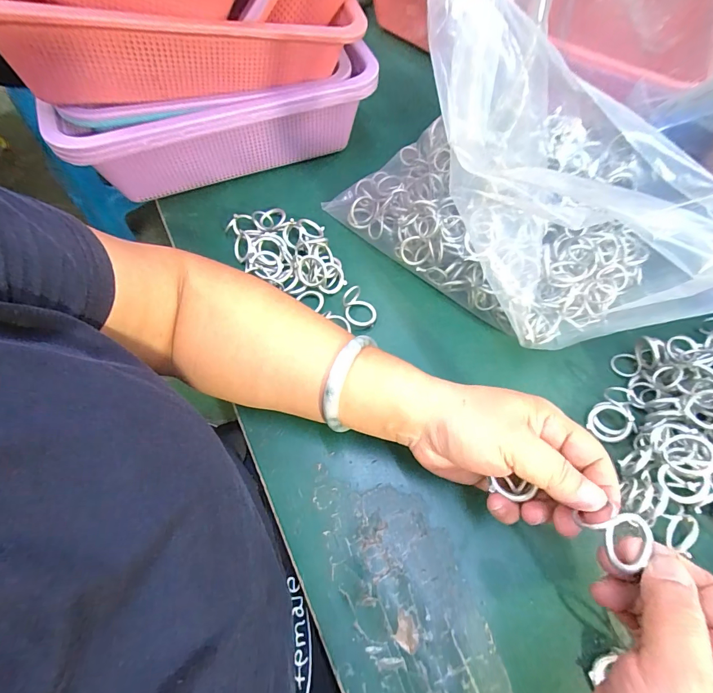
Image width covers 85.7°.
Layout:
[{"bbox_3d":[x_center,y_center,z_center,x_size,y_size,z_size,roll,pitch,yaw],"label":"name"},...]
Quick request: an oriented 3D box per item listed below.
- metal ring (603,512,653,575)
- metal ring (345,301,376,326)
[{"bbox_3d":[0.132,0.095,0.187,0.025,0.004,0.023,0,86,0],"label":"metal ring"},{"bbox_3d":[0.004,-0.028,0.339,0.026,0.005,0.025,0,62,0],"label":"metal ring"}]

